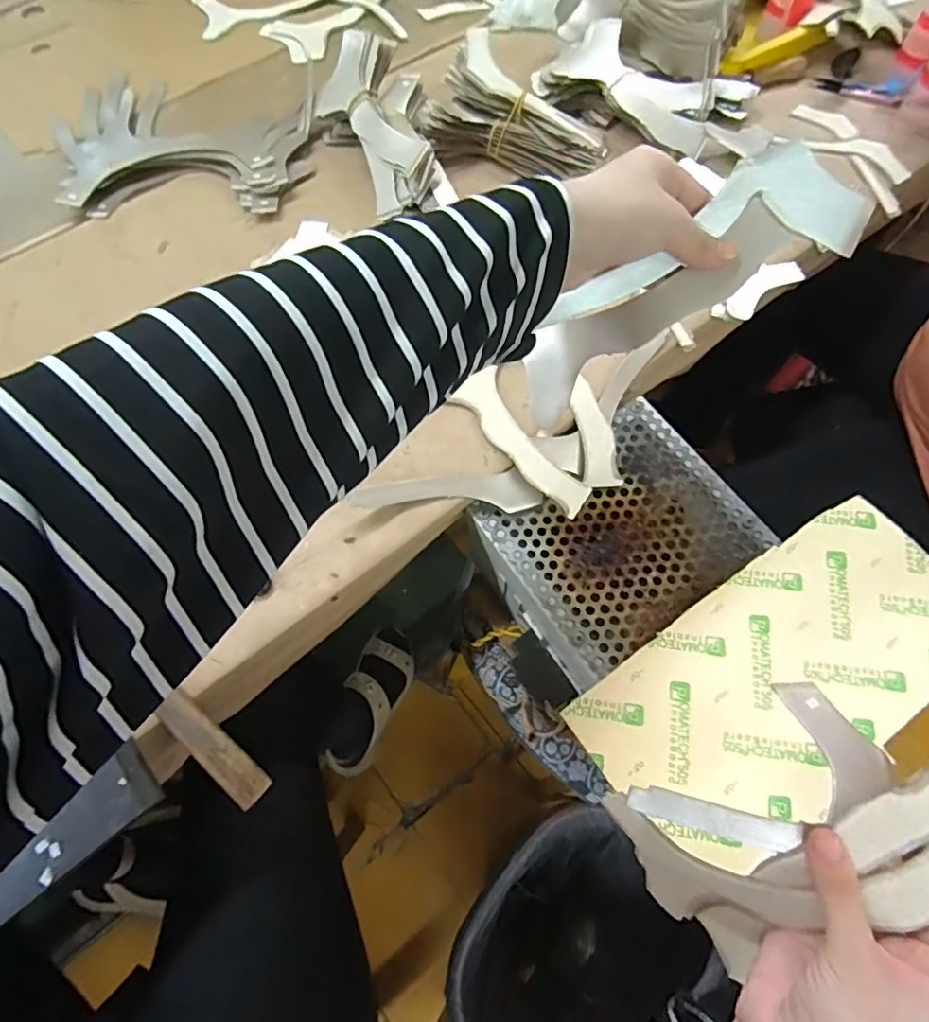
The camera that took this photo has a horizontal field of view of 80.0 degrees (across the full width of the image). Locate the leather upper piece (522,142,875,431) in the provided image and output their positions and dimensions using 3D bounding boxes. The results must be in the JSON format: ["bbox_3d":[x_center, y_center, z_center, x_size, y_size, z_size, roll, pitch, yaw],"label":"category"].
[{"bbox_3d":[0.119,-0.134,0.339,0.213,0.062,0.047,-30,64,30],"label":"leather upper piece"}]

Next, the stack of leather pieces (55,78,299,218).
[{"bbox_3d":[-0.327,-0.420,0.629,0.270,0.023,0.214,0,68,1],"label":"stack of leather pieces"}]

